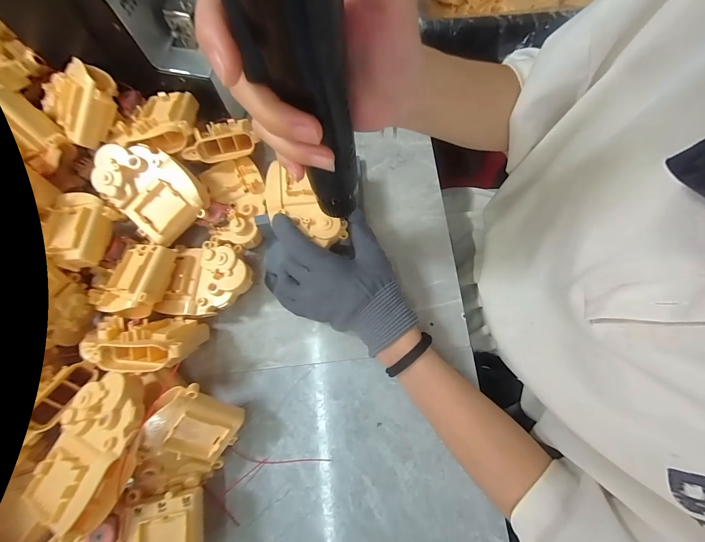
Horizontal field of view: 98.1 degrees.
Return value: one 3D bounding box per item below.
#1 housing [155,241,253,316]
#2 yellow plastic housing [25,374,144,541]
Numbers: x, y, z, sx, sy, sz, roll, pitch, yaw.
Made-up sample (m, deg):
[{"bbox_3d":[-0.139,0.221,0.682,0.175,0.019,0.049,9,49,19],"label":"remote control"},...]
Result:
[{"bbox_3d":[-0.141,0.010,0.310,0.080,0.039,0.074,7,77,2],"label":"housing"},{"bbox_3d":[-0.194,0.130,0.223,0.066,0.029,0.099,15,77,4],"label":"yellow plastic housing"}]

